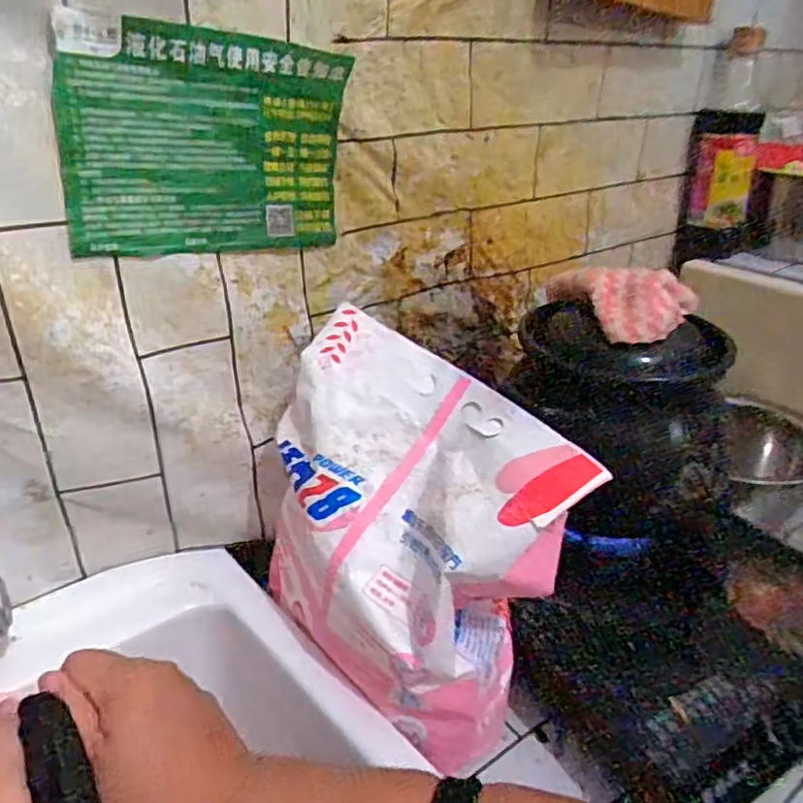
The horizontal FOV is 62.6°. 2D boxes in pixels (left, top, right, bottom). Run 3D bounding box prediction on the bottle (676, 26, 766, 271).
[{"bbox_3d":[0.425,-0.316,0.865,0.071,0.247,0.080,-6,29,-16],"label":"bottle"}]

